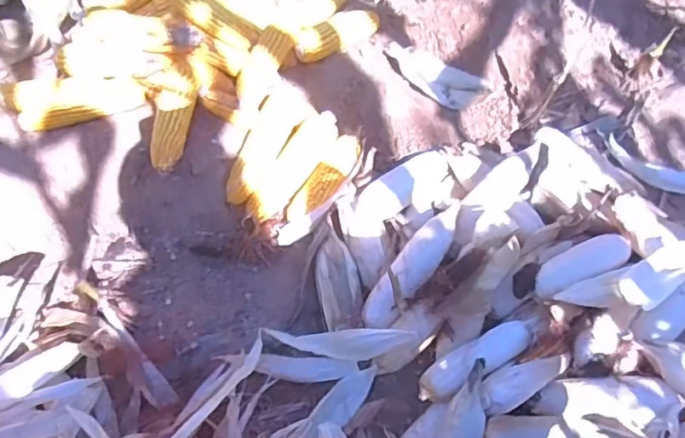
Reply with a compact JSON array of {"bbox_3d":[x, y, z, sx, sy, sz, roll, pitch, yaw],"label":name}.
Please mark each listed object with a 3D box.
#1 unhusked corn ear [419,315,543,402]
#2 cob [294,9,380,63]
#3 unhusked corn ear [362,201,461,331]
[{"bbox_3d":[0.178,0.173,0.700,0.180,0.041,0.046,-25,63,-11],"label":"unhusked corn ear"},{"bbox_3d":[-0.002,-0.315,0.939,0.183,0.044,0.057,-34,65,-30],"label":"cob"},{"bbox_3d":[0.105,0.060,0.779,0.053,0.044,0.221,34,68,19],"label":"unhusked corn ear"}]

